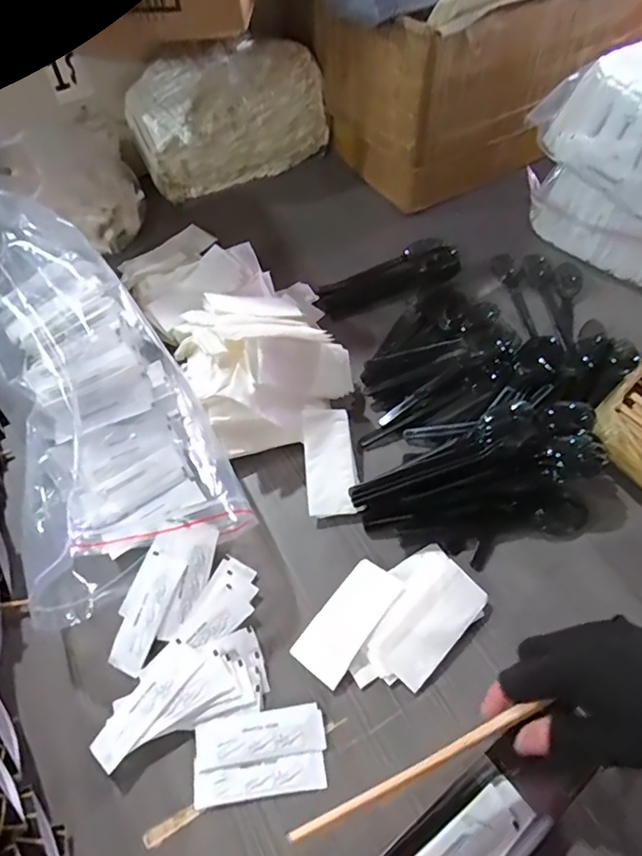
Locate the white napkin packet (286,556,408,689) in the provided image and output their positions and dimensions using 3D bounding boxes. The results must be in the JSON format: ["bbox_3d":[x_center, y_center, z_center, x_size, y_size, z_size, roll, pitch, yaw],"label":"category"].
[{"bbox_3d":[0.022,0.153,0.433,0.044,0.007,0.096,33,64,21],"label":"white napkin packet"}]

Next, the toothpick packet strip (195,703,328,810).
[{"bbox_3d":[-0.043,0.233,0.385,0.093,0.007,0.054,-9,57,-3],"label":"toothpick packet strip"}]

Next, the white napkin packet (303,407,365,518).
[{"bbox_3d":[0.010,0.029,0.497,0.046,0.014,0.101,-4,70,0],"label":"white napkin packet"}]

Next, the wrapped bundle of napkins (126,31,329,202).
[{"bbox_3d":[-0.127,-0.430,0.744,0.258,0.152,0.098,-27,60,-14],"label":"wrapped bundle of napkins"}]

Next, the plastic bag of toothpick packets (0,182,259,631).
[{"bbox_3d":[-0.220,-0.042,0.464,0.181,0.189,0.342,-25,60,-13],"label":"plastic bag of toothpick packets"}]

